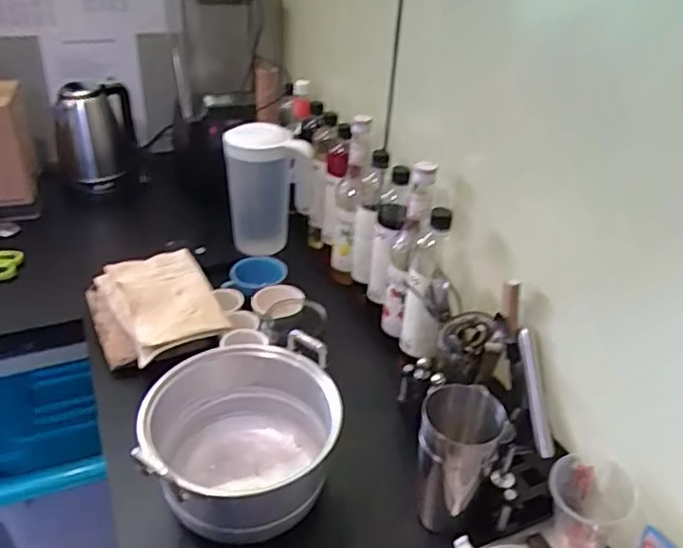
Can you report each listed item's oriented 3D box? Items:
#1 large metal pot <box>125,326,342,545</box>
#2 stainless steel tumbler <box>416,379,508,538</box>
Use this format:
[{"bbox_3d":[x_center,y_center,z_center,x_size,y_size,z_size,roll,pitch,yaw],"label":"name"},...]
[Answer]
[{"bbox_3d":[-0.119,0.198,0.696,0.209,0.159,0.216,3,33,-2],"label":"large metal pot"},{"bbox_3d":[0.124,0.212,0.665,0.081,0.173,0.076,3,33,-2],"label":"stainless steel tumbler"}]

